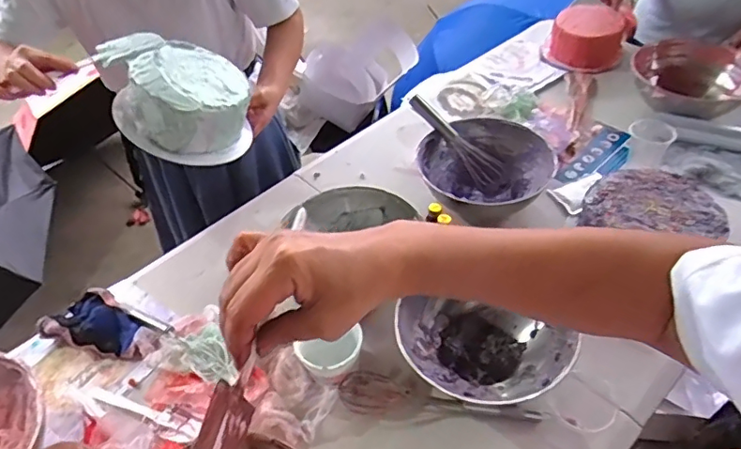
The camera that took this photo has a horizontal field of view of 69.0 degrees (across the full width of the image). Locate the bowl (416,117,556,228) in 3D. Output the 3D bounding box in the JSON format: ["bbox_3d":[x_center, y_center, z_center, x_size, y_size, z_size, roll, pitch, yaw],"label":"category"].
[{"bbox_3d":[0.217,-0.093,0.997,0.232,0.089,0.224,-3,46,4],"label":"bowl"}]

